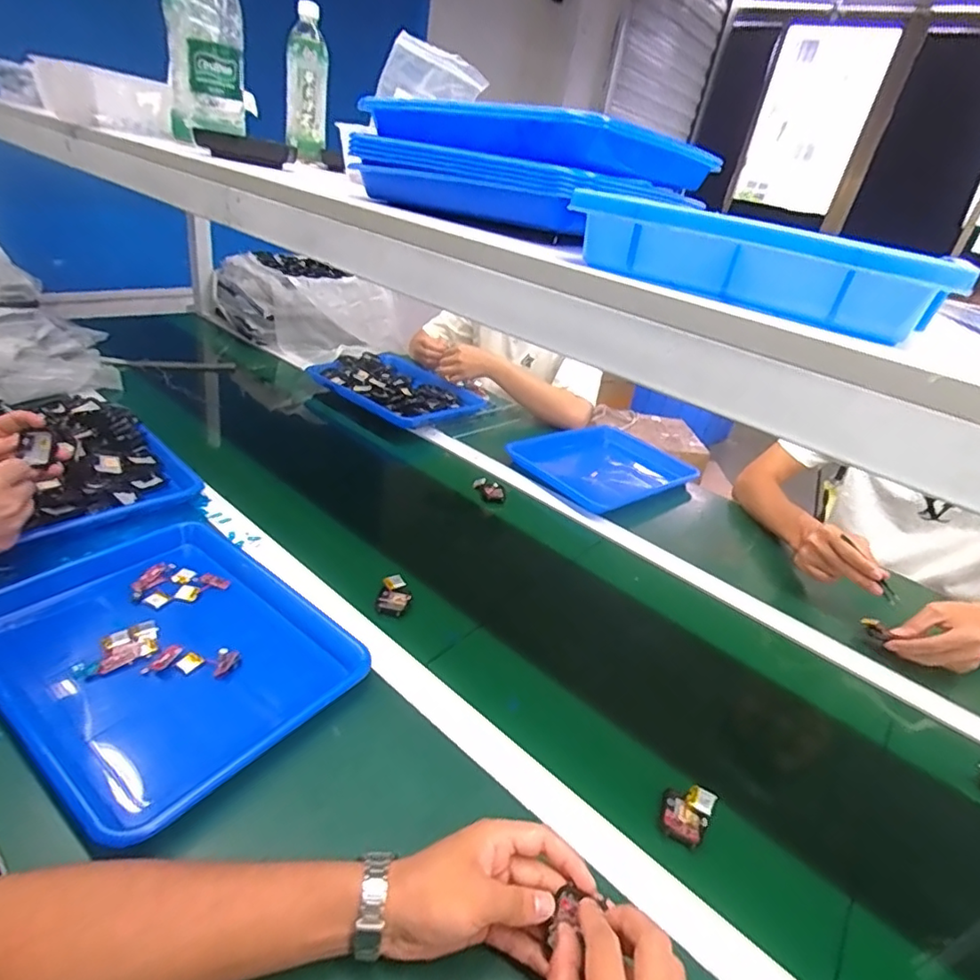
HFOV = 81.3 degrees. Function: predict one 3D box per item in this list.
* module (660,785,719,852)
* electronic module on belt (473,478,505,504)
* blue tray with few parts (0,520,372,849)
[{"bbox_3d":[0.173,0.283,0.504,0.039,0.018,0.052,28,34,28],"label":"module"},{"bbox_3d":[0.000,0.001,0.951,0.033,0.019,0.061,-15,38,-38],"label":"electronic module on belt"},{"bbox_3d":[-0.316,0.156,0.569,0.340,0.044,0.263,27,33,27],"label":"blue tray with few parts"}]

